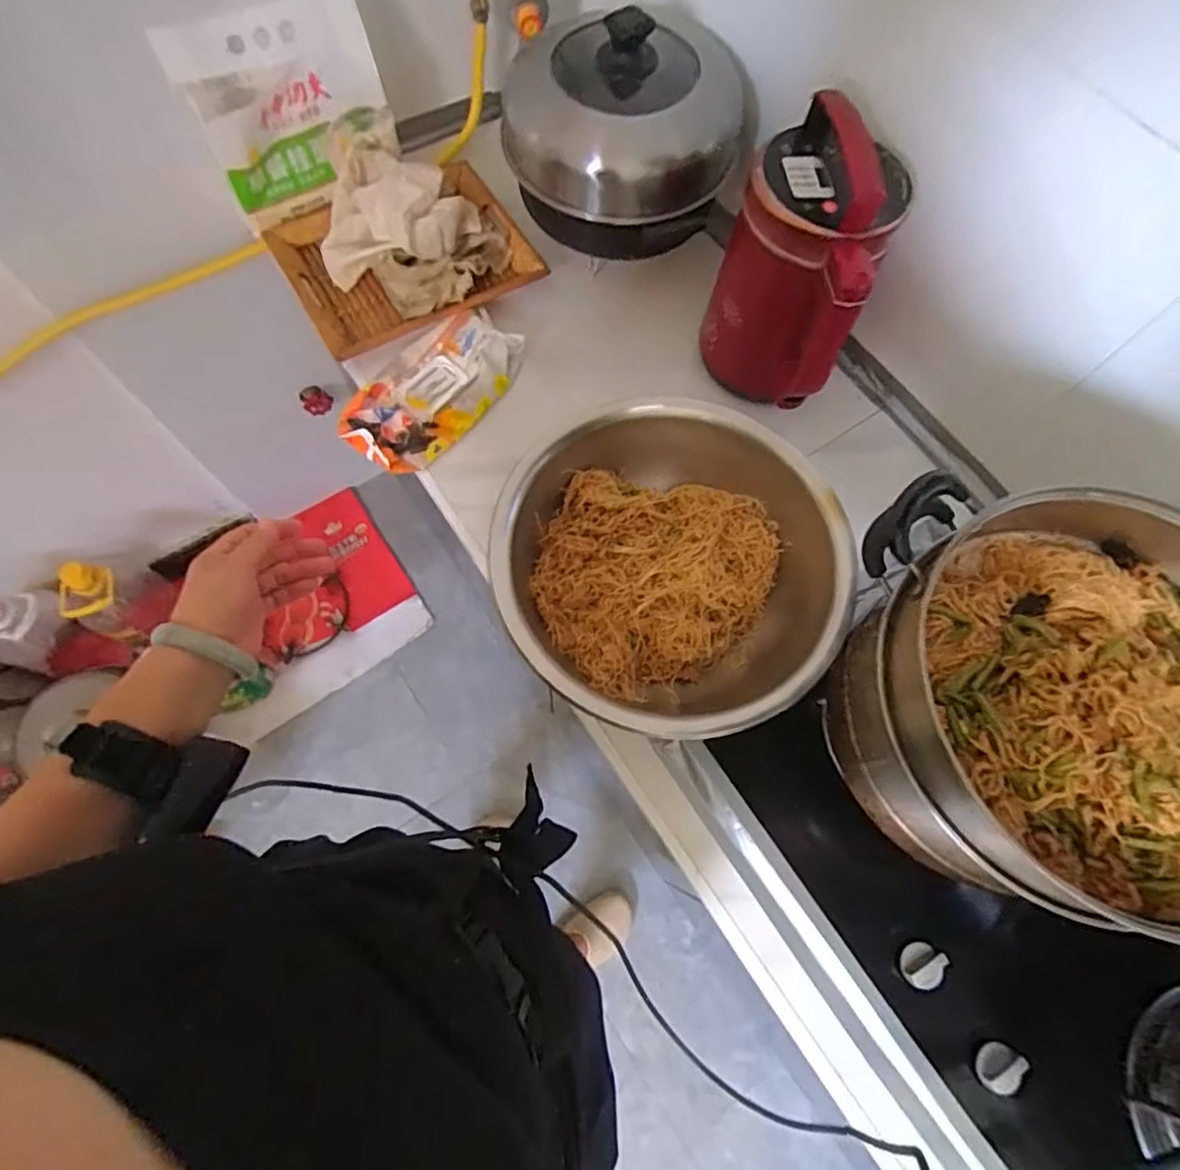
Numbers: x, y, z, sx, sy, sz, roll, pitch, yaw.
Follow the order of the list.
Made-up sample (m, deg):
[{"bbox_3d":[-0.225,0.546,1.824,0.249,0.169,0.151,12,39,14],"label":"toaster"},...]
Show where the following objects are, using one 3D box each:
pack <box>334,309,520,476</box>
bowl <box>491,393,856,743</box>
[{"bbox_3d":[-0.213,-0.262,0.838,0.149,0.041,0.249,37,72,11],"label":"pack"},{"bbox_3d":[0.090,-0.022,0.692,0.364,0.120,0.353,1,69,-3],"label":"bowl"}]

